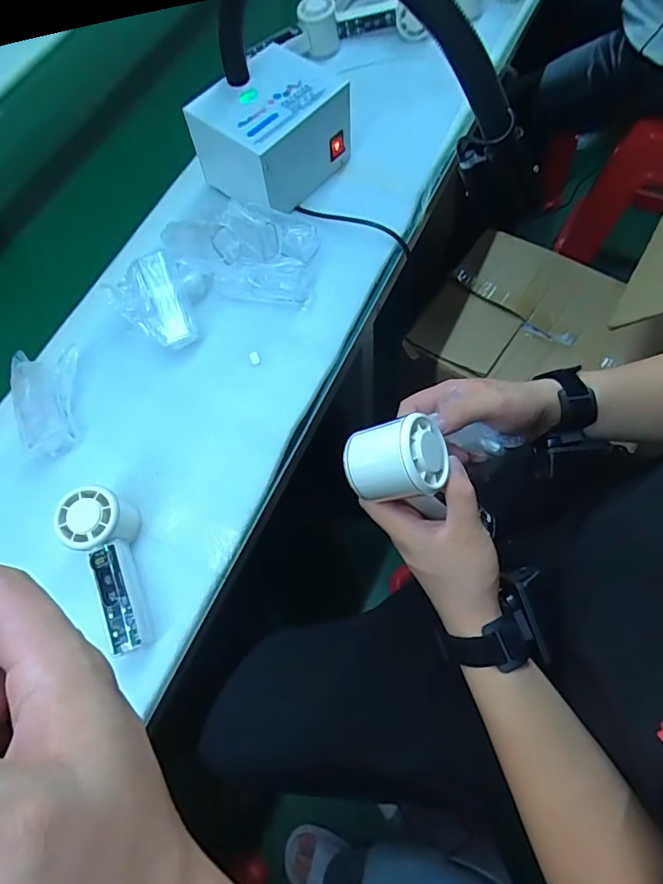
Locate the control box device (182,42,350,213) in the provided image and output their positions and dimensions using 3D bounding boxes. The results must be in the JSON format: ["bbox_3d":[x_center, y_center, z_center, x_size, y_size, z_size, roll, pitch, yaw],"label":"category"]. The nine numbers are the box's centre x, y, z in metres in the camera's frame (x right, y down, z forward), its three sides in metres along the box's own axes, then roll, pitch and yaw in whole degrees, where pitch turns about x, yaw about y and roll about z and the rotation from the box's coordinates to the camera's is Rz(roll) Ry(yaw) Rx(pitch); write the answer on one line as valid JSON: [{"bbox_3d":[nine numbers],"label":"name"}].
[{"bbox_3d":[-0.076,-0.391,0.620,0.131,0.110,0.151,38,75,18],"label":"control box device"}]

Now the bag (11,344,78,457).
[{"bbox_3d":[-0.313,-0.045,0.532,0.068,0.019,0.119,-11,67,0],"label":"bag"}]

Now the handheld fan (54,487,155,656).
[{"bbox_3d":[-0.207,0.119,0.447,0.057,0.056,0.150,-18,69,-3],"label":"handheld fan"}]

